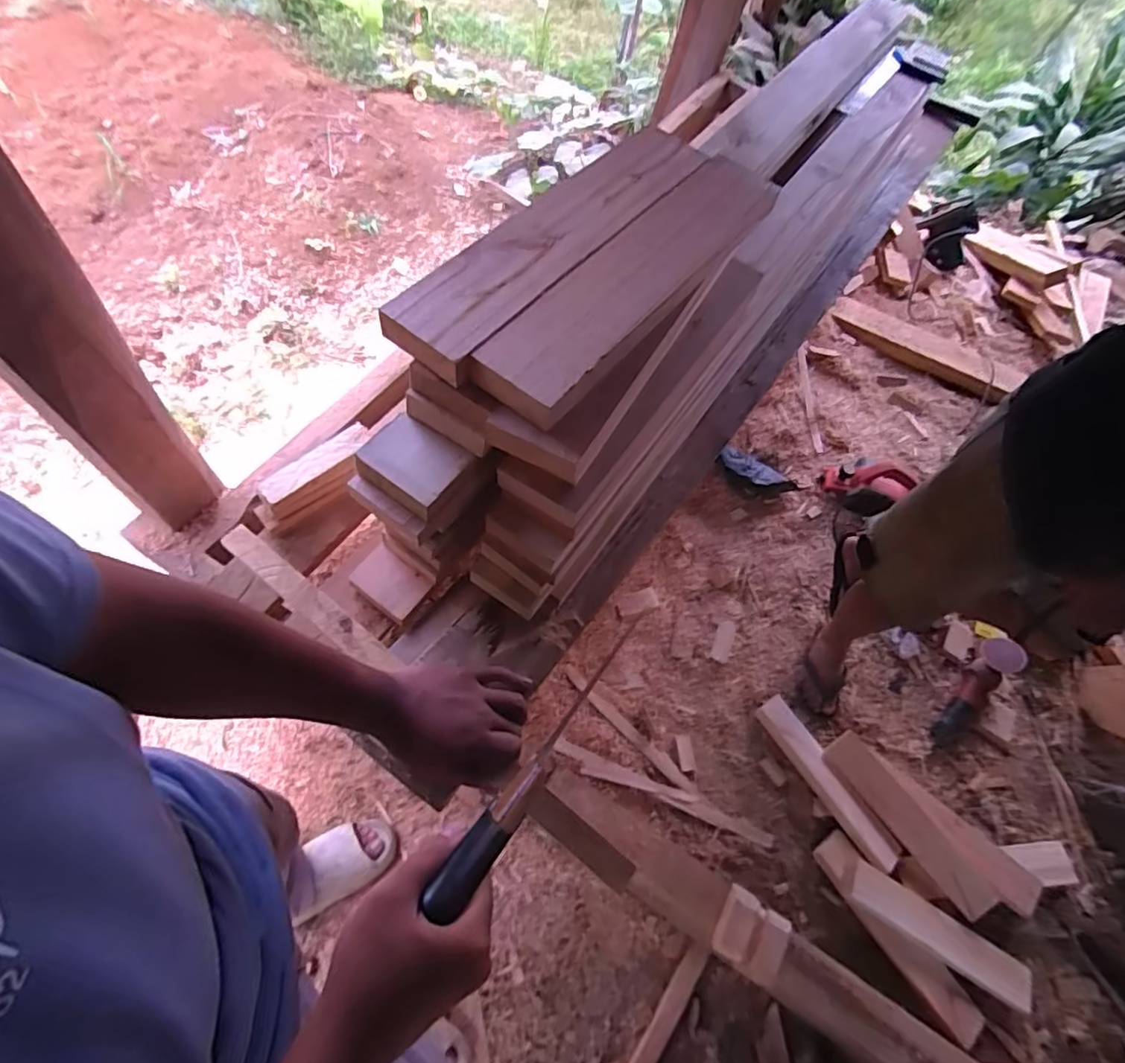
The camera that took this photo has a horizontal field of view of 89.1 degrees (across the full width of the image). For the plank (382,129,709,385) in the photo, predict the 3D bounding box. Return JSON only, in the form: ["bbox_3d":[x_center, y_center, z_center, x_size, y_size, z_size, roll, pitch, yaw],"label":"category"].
[{"bbox_3d":[-0.001,-0.274,0.524,0.084,0.030,0.383,37,66,9],"label":"plank"}]

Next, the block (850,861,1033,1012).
[{"bbox_3d":[0.770,0.823,1.168,0.369,0.029,0.090,32,65,7],"label":"block"}]

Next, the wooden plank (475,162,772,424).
[{"bbox_3d":[0.068,-0.230,0.514,0.085,0.028,0.369,38,66,10],"label":"wooden plank"}]

